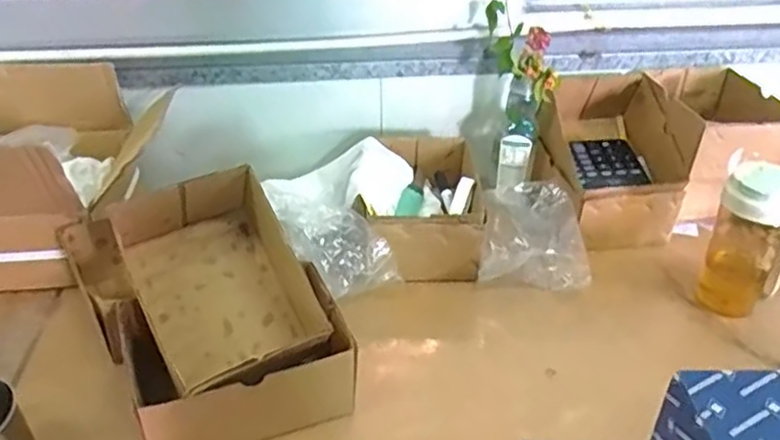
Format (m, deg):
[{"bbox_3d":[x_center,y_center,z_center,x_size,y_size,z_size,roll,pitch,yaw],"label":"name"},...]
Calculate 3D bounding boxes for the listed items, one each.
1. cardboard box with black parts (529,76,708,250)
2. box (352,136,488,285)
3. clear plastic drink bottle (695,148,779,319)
[{"bbox_3d":[0.306,-0.083,0.935,0.176,0.189,0.207,-5,35,-8],"label":"cardboard box with black parts"},{"bbox_3d":[0.041,-0.020,0.884,0.160,0.100,0.210,-4,33,-6],"label":"box"},{"bbox_3d":[0.428,0.026,0.768,0.083,0.182,0.079,15,36,22],"label":"clear plastic drink bottle"}]

